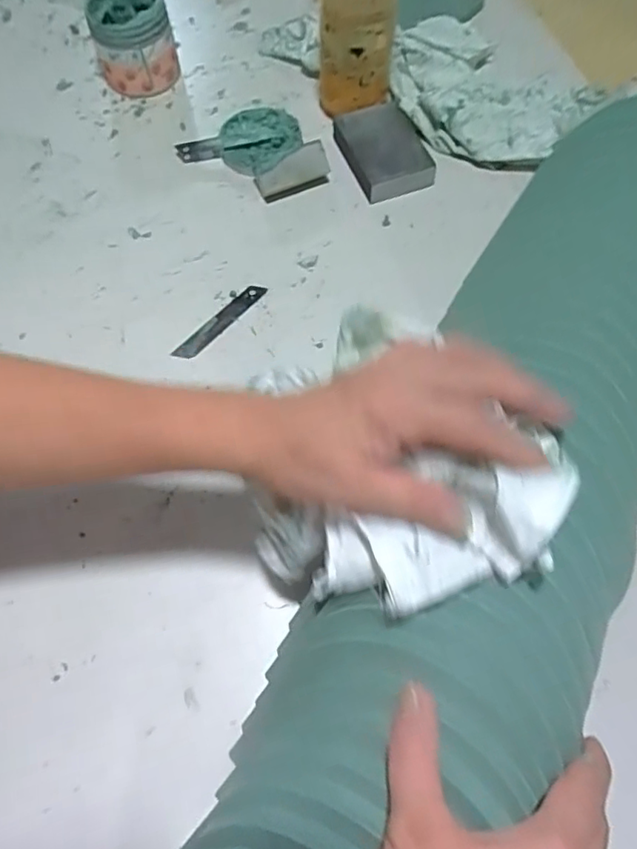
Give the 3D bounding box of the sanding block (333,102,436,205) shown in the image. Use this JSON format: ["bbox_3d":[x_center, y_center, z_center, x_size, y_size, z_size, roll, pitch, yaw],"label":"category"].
[{"bbox_3d":[0.064,-0.273,0.571,0.076,0.028,0.106,-18,67,-7],"label":"sanding block"}]

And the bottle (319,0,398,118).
[{"bbox_3d":[0.037,-0.392,0.519,0.070,0.194,0.079,2,66,1],"label":"bottle"}]

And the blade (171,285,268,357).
[{"bbox_3d":[-0.087,-0.090,0.501,0.018,0.004,0.097,40,72,16],"label":"blade"}]

